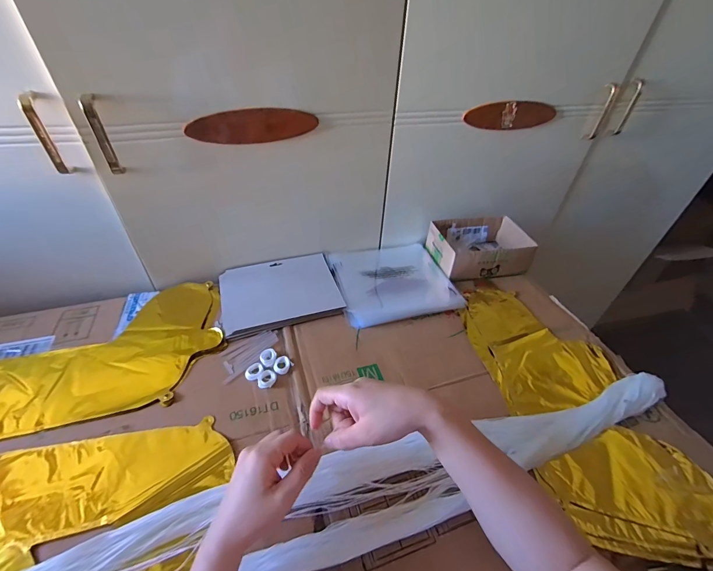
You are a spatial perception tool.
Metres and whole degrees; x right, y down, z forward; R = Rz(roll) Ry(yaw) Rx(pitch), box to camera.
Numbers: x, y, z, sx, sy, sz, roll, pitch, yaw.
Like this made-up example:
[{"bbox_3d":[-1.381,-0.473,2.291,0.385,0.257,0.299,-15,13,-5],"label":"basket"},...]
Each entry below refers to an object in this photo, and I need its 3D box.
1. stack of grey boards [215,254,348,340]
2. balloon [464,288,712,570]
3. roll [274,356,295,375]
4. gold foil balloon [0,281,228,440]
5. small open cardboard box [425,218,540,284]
[{"bbox_3d":[-0.139,0.009,0.627,0.208,0.011,0.169,-11,44,-16],"label":"stack of grey boards"},{"bbox_3d":[0.316,0.159,0.514,0.213,0.034,0.417,-7,43,-12],"label":"balloon"},{"bbox_3d":[-0.112,0.121,0.511,0.025,0.008,0.028,25,46,22],"label":"roll"},{"bbox_3d":[-0.418,0.110,0.509,0.406,0.016,0.229,-13,45,-18],"label":"gold foil balloon"},{"bbox_3d":[0.262,-0.083,0.725,0.189,0.067,0.146,-6,43,-11],"label":"small open cardboard box"}]

